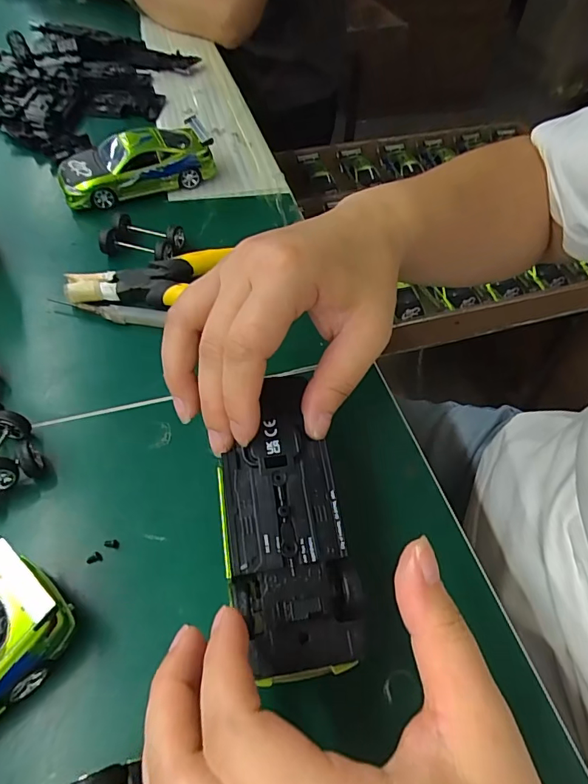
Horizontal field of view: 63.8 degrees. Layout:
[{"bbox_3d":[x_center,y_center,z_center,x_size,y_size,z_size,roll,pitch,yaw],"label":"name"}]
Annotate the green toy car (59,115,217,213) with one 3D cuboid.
[{"bbox_3d":[-0.137,-0.197,0.408,0.126,0.047,0.051,-22,58,-18],"label":"green toy car"}]

